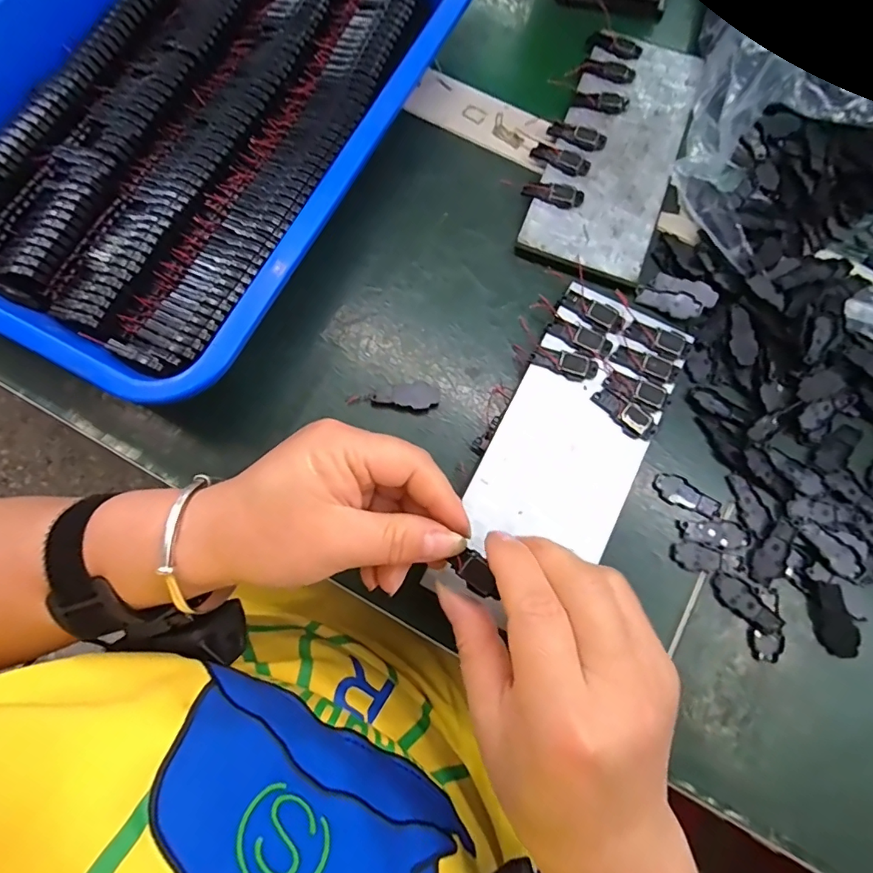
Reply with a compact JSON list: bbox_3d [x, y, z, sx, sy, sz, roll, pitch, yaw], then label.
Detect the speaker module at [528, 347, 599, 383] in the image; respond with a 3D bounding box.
[{"bbox_3d":[0.074,-0.043,0.273,0.038,0.004,0.014,22,79,5],"label":"speaker module"}]

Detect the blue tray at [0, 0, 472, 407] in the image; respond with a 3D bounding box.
[{"bbox_3d":[-0.163,-0.216,0.303,0.283,0.046,0.361,27,79,6],"label":"blue tray"}]

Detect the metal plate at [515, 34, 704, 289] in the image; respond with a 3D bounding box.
[{"bbox_3d":[0.123,-0.195,0.322,0.080,0.006,0.195,20,78,4],"label":"metal plate"}]

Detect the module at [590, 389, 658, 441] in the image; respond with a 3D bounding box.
[{"bbox_3d":[0.107,-0.014,0.268,0.016,0.006,0.038,-44,81,-9],"label":"module"}]

